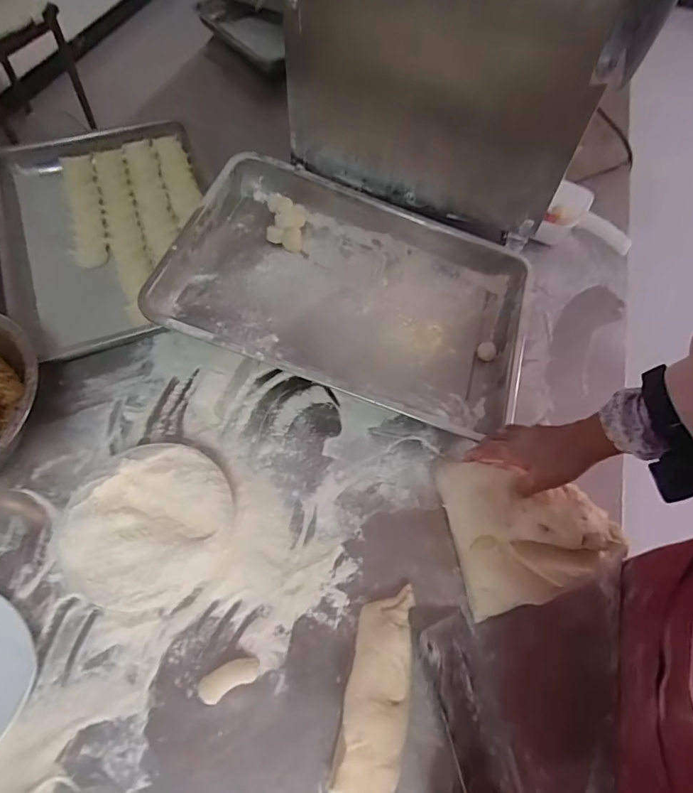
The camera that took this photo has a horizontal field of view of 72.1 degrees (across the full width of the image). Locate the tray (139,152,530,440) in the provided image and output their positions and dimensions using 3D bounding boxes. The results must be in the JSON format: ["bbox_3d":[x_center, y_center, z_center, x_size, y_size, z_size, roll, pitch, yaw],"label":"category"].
[{"bbox_3d":[0.014,-0.151,0.690,0.493,0.063,0.347,19,62,-4],"label":"tray"}]

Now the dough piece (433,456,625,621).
[{"bbox_3d":[0.199,0.134,0.518,0.162,0.072,0.157,-10,61,-8],"label":"dough piece"}]

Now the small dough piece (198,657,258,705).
[{"bbox_3d":[-0.118,0.283,0.478,0.059,0.017,0.025,-25,64,-16],"label":"small dough piece"}]

